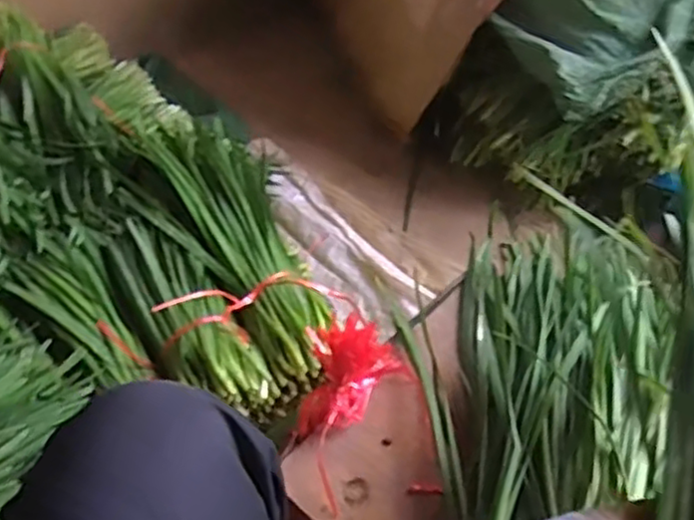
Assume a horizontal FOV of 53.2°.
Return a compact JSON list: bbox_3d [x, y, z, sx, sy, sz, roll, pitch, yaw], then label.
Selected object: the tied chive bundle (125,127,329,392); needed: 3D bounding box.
[{"bbox_3d":[-0.119,-0.030,0.800,0.128,0.063,0.390,-25,60,-18],"label":"tied chive bundle"}]

